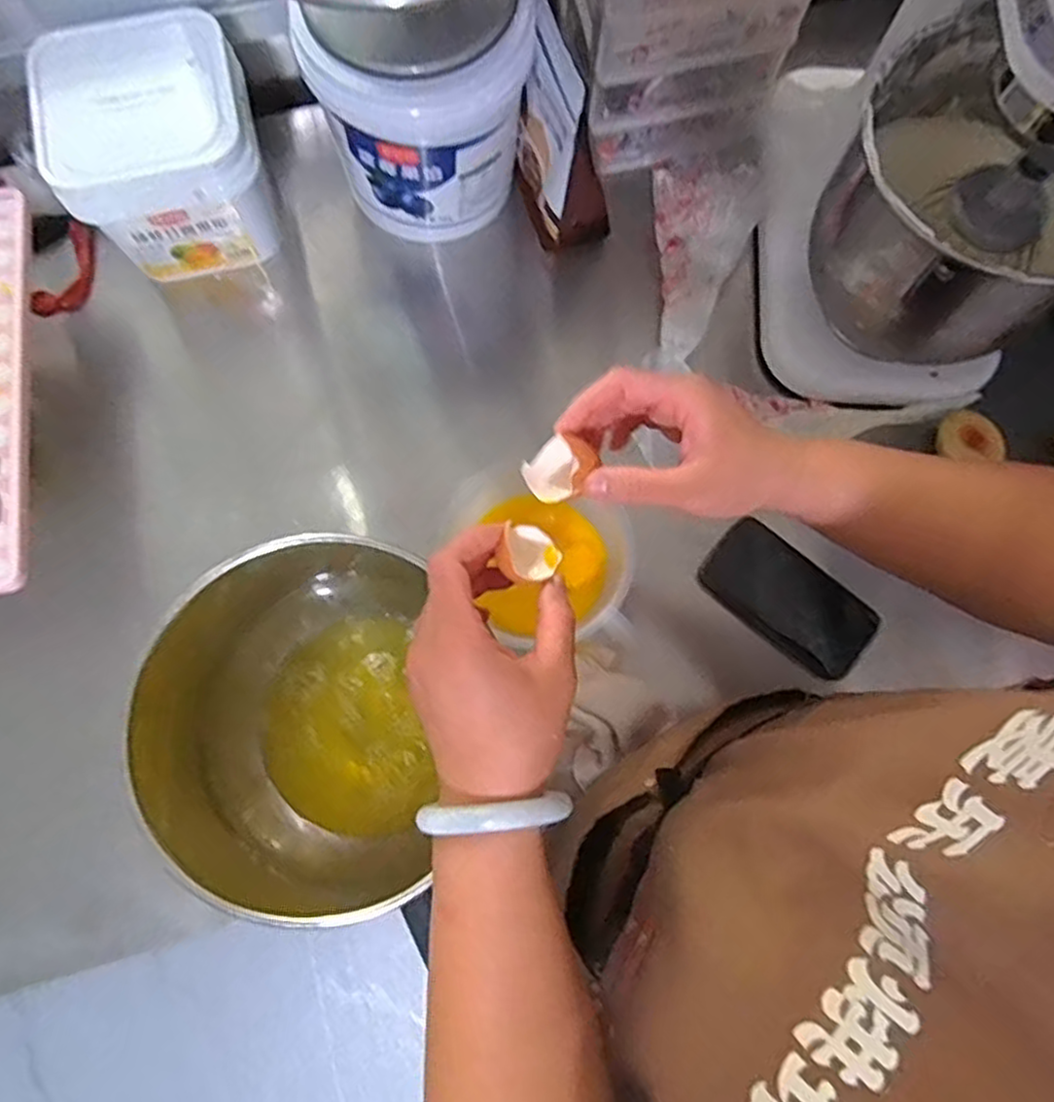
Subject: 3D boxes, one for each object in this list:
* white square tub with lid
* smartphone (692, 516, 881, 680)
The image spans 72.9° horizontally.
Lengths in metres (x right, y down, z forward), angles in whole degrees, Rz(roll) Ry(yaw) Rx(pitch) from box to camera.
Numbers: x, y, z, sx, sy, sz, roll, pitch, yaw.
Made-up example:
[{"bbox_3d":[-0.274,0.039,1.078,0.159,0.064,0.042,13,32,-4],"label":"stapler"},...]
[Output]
[{"bbox_3d":[-0.335,-0.370,0.671,0.169,0.133,0.161,-13,77,-5],"label":"white square tub with lid"},{"bbox_3d":[0.236,0.044,0.646,0.156,0.005,0.078,39,100,5],"label":"smartphone"}]

